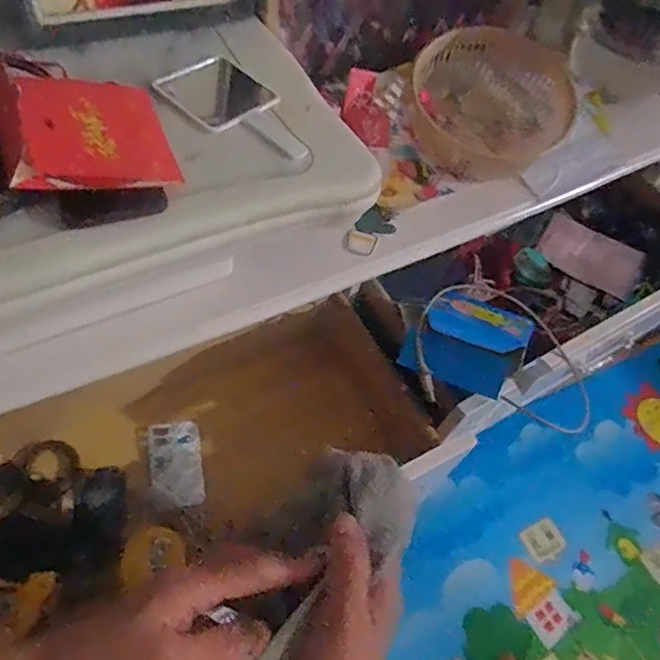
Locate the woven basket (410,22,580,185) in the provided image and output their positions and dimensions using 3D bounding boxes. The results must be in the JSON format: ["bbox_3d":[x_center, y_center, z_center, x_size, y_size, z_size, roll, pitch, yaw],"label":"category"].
[{"bbox_3d":[0.189,-0.290,0.719,0.178,0.096,0.193,4,55,-6],"label":"woven basket"}]

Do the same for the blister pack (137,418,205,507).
[{"bbox_3d":[-0.175,0.151,0.635,0.061,0.004,0.093,-6,73,-14],"label":"blister pack"}]

